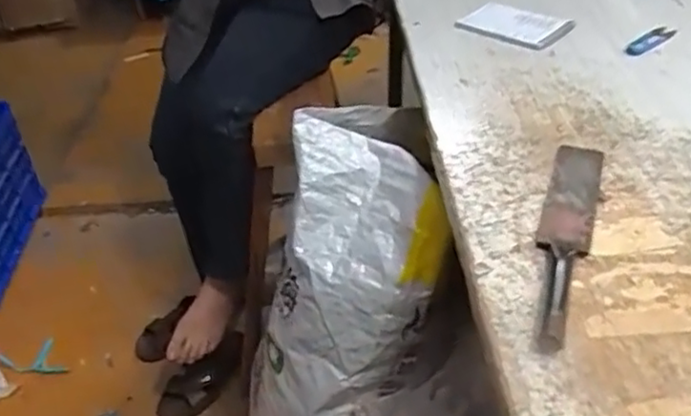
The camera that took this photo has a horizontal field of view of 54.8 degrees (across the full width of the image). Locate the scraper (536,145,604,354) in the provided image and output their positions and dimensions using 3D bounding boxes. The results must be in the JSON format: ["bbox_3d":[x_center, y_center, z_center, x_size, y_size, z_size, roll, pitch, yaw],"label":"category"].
[{"bbox_3d":[0.211,0.015,0.637,0.050,0.025,0.311,11,38,18],"label":"scraper"}]

